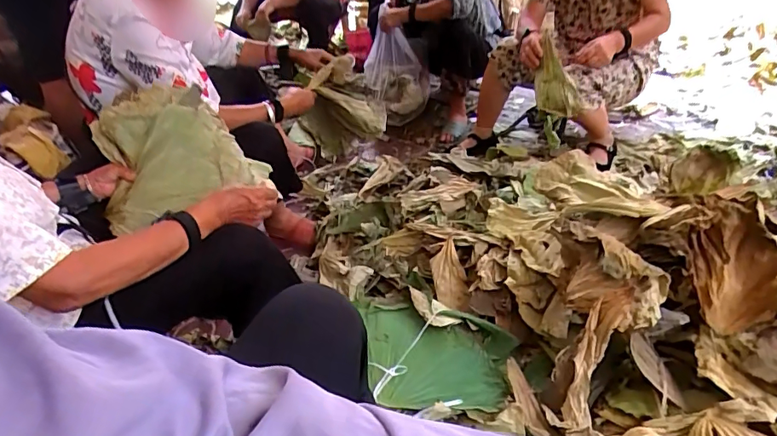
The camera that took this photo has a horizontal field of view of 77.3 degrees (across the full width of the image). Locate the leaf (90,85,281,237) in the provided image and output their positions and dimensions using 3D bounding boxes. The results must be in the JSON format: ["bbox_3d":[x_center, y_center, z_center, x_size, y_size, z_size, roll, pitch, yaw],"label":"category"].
[{"bbox_3d":[-0.429,-0.131,0.955,0.289,0.179,0.282,-26,40,-24],"label":"leaf"}]

